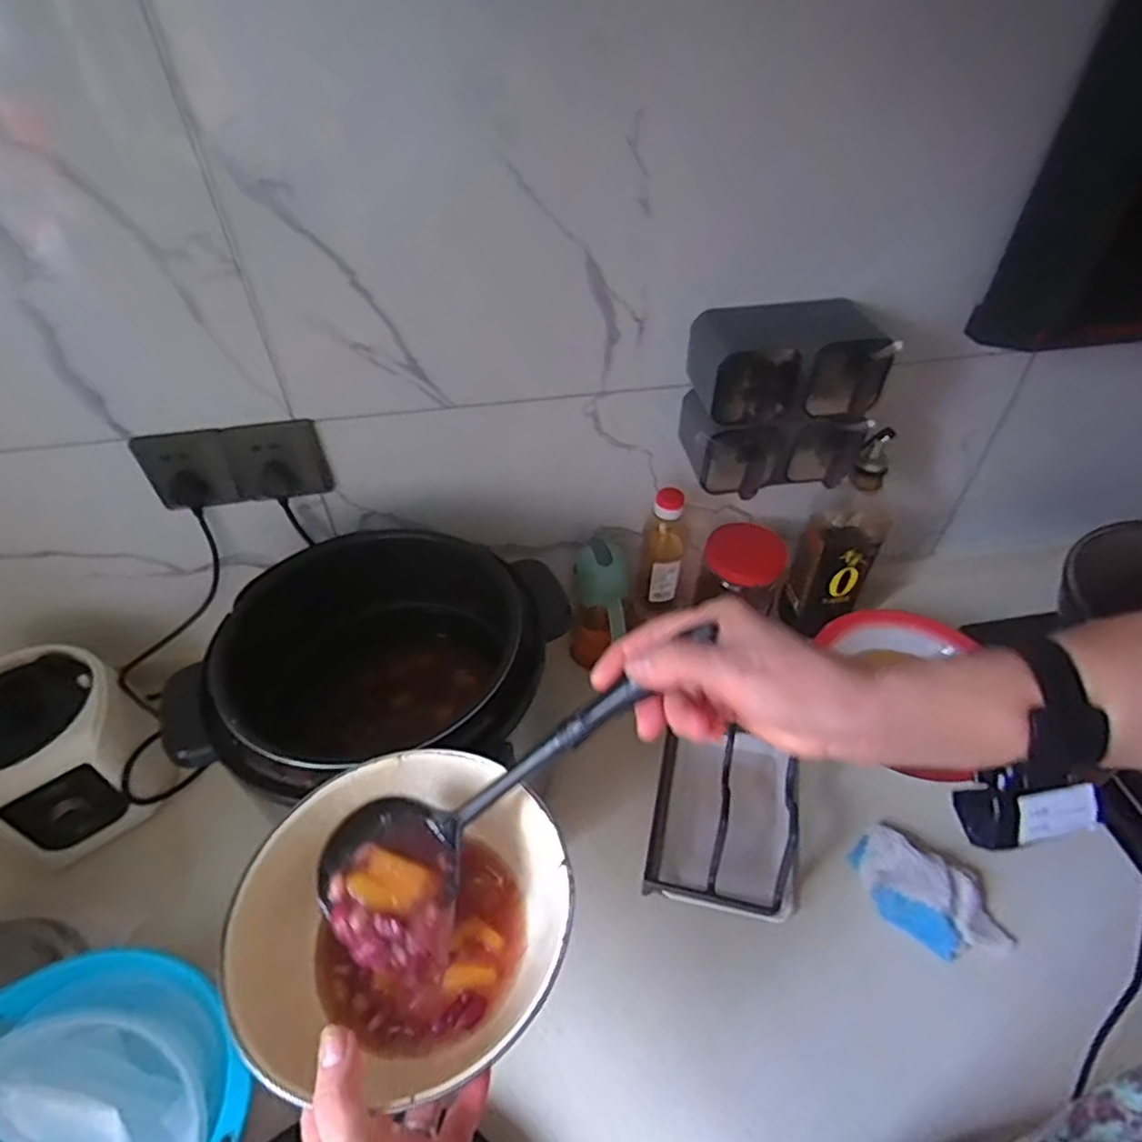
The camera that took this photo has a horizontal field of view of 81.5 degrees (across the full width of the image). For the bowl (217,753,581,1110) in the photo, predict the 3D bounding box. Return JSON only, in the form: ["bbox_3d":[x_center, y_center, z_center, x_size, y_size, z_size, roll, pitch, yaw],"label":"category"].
[{"bbox_3d":[-0.104,0.217,0.426,0.193,0.079,0.182,0,46,0],"label":"bowl"}]

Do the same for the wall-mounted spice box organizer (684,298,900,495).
[{"bbox_3d":[0.212,-0.175,0.680,0.176,0.156,0.113,-14,47,-12],"label":"wall-mounted spice box organizer"}]

